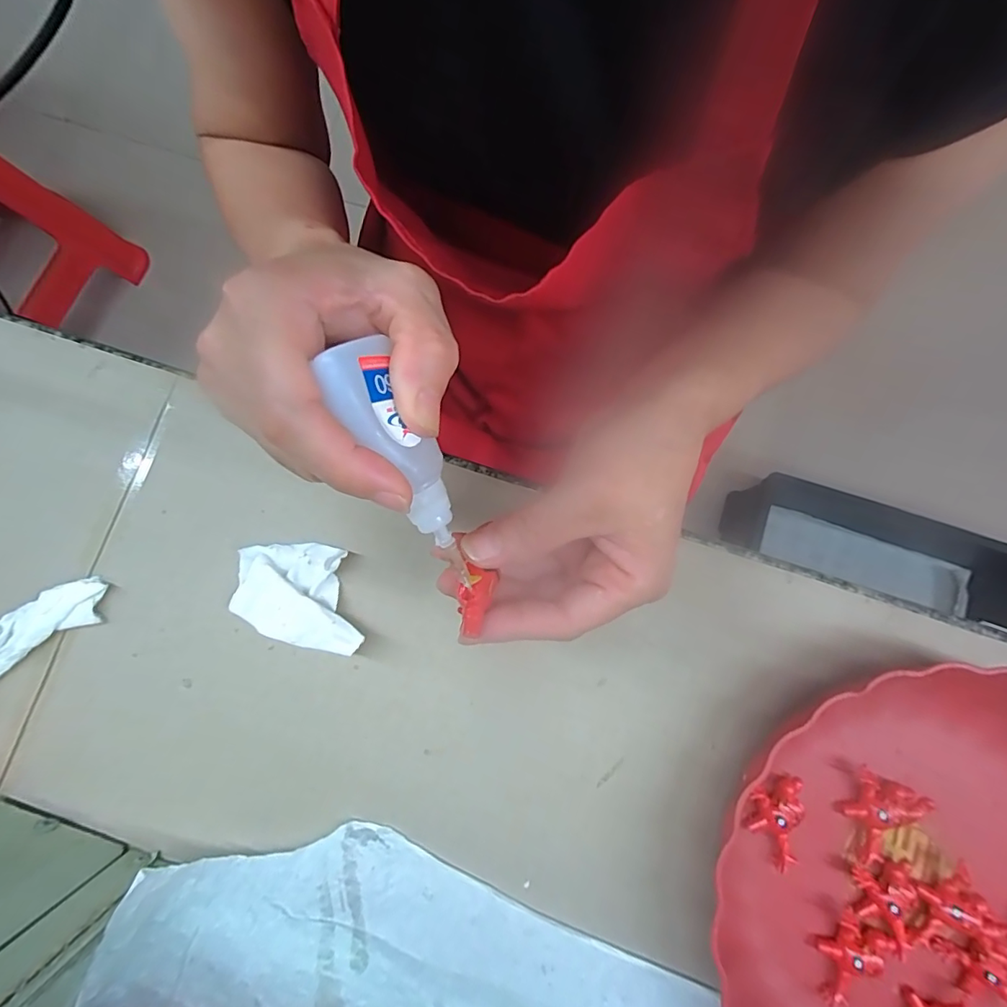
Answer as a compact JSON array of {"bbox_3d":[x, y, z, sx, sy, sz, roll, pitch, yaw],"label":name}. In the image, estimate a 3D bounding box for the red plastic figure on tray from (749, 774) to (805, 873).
[{"bbox_3d":[0.150,0.176,0.276,0.025,0.018,0.047,10,78,1],"label":"red plastic figure on tray"}]

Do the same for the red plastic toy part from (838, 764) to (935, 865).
[{"bbox_3d":[0.207,0.175,0.275,0.032,0.009,0.045,28,93,24],"label":"red plastic toy part"}]

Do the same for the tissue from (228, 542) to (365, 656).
[{"bbox_3d":[-0.119,0.052,0.292,0.083,0.022,0.057,10,78,1],"label":"tissue"}]

